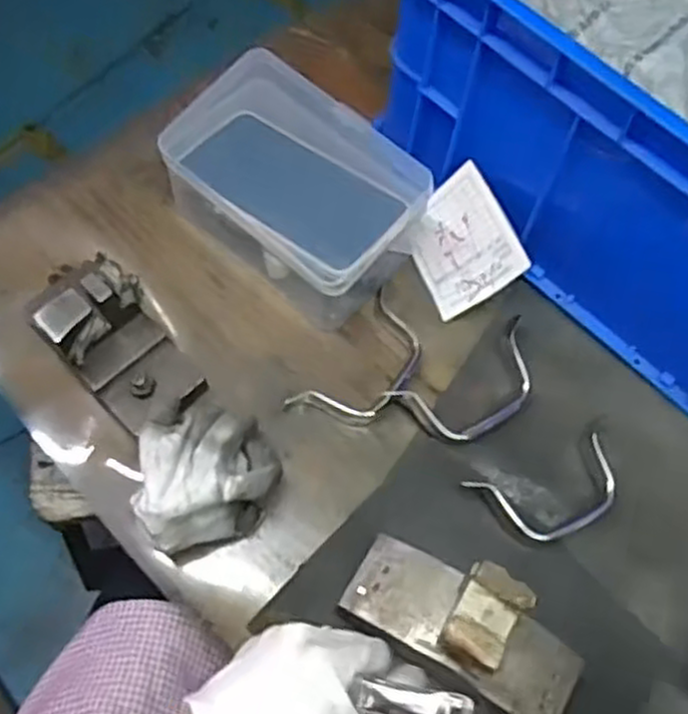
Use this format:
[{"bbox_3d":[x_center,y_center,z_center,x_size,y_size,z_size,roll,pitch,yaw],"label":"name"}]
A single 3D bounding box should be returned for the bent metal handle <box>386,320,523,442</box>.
[{"bbox_3d":[0.093,0.022,0.561,0.113,0.023,0.057,-28,69,-15],"label":"bent metal handle"}]

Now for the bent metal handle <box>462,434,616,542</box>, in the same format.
[{"bbox_3d":[0.140,0.092,0.529,0.111,0.026,0.054,-21,68,-12],"label":"bent metal handle"}]

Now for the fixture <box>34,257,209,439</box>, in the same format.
[{"bbox_3d":[-0.142,-0.003,0.524,0.118,0.067,0.065,41,70,15],"label":"fixture"}]

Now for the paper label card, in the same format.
[{"bbox_3d":[0.088,-0.086,0.600,0.007,0.079,0.091,-4,64,-55],"label":"paper label card"}]

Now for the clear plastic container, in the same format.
[{"bbox_3d":[-0.038,-0.124,0.588,0.183,0.088,0.119,39,69,14],"label":"clear plastic container"}]

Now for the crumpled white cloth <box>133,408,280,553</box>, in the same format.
[{"bbox_3d":[-0.087,0.075,0.504,0.090,0.058,0.079,-15,67,-10],"label":"crumpled white cloth"}]

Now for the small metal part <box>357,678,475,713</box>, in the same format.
[{"bbox_3d":[0.035,0.168,0.379,0.056,0.010,0.019,1,62,28],"label":"small metal part"}]

